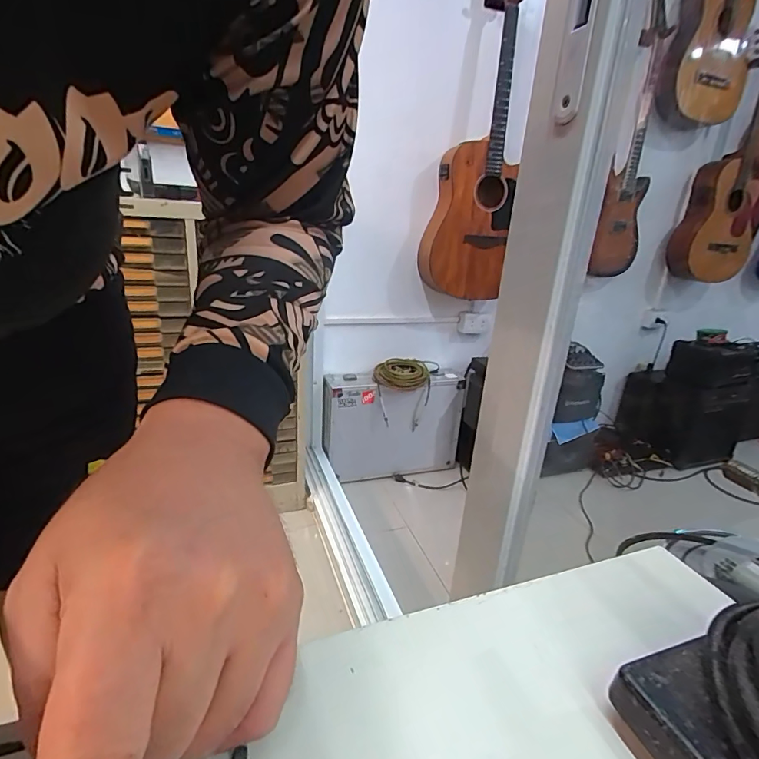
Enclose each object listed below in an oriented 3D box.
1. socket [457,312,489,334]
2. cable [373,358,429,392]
[{"bbox_3d":[0.359,-0.214,1.710,0.118,0.078,0.035,9,20,18],"label":"socket"},{"bbox_3d":[0.081,-0.020,1.599,0.198,0.037,0.139,-6,54,-11],"label":"cable"}]

